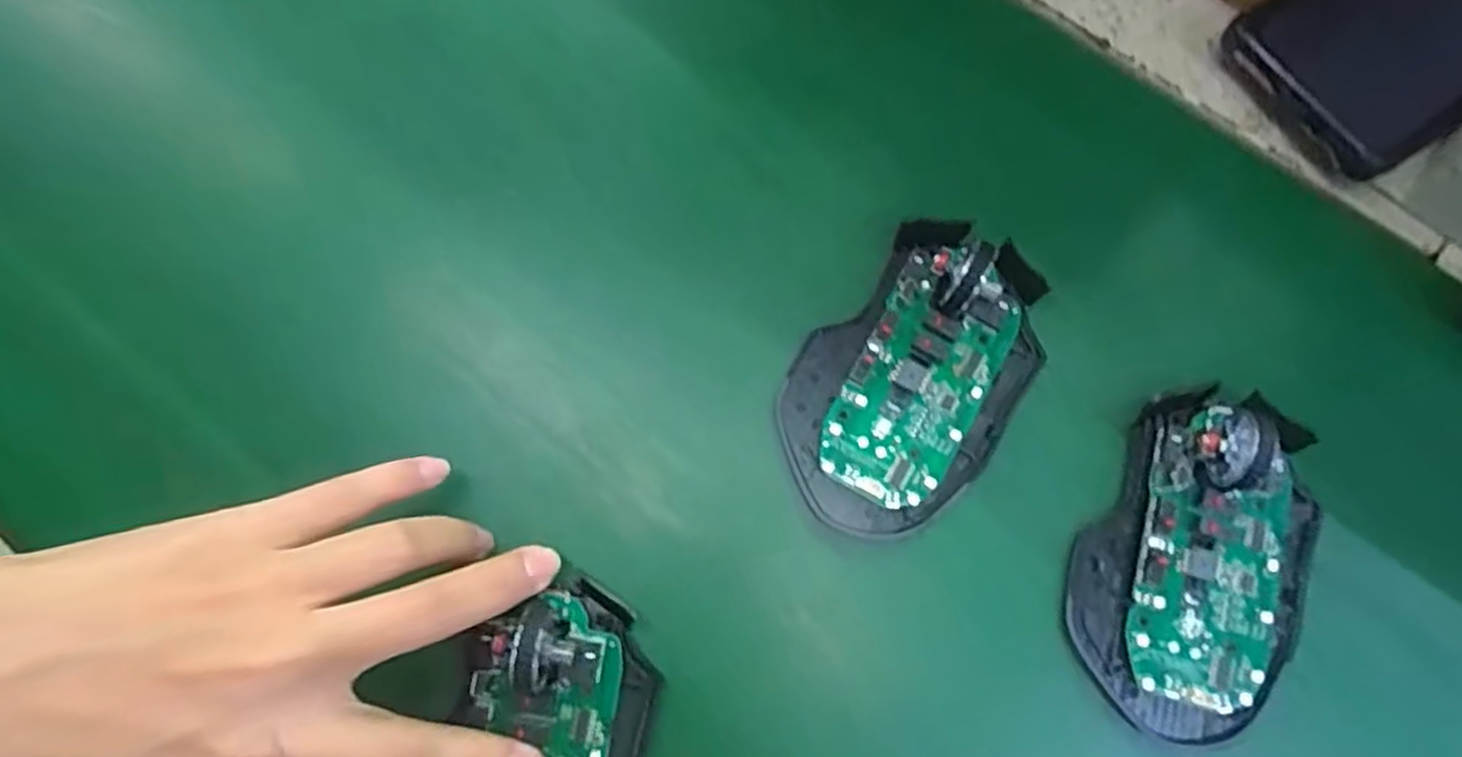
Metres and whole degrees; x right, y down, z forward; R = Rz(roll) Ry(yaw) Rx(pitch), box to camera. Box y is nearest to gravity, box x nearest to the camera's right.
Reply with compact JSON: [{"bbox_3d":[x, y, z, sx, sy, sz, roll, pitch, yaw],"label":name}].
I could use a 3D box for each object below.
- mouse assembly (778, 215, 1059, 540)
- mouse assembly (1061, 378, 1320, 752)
[{"bbox_3d":[0.066,-0.002,0.264,0.070,0.025,0.112,39,79,8],"label":"mouse assembly"},{"bbox_3d":[0.159,0.061,0.250,0.069,0.025,0.109,29,80,7],"label":"mouse assembly"}]

